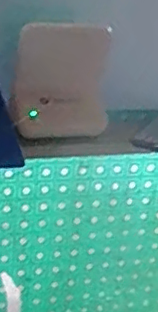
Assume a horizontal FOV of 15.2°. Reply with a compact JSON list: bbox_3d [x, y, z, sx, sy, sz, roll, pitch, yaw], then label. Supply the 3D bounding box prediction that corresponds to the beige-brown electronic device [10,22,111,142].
[{"bbox_3d":[-0.019,-0.092,0.747,0.125,0.132,0.039,-2,23,-15],"label":"beige-brown electronic device"}]

